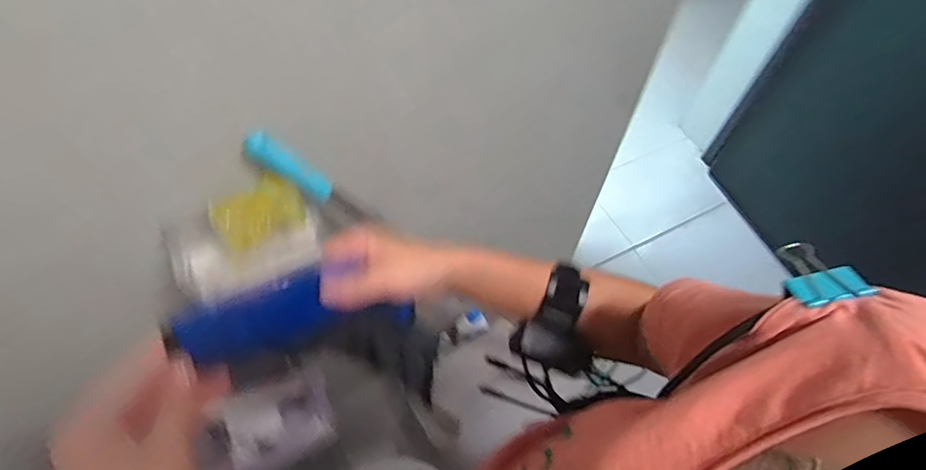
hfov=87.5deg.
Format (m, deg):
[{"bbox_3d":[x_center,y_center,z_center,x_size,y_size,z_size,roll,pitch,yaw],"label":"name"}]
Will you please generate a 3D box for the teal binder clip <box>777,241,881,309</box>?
[{"bbox_3d":[0.175,0.018,0.239,0.031,0.015,0.038,-7,59,-6],"label":"teal binder clip"}]

